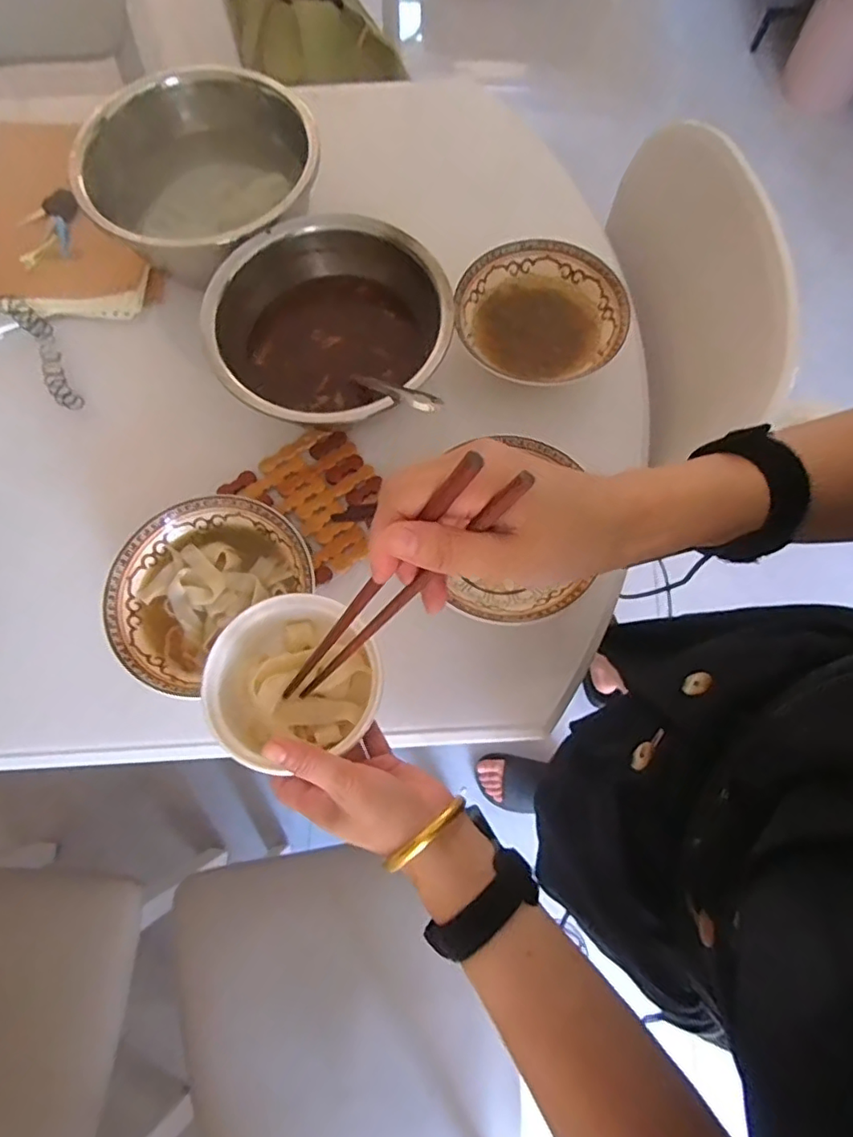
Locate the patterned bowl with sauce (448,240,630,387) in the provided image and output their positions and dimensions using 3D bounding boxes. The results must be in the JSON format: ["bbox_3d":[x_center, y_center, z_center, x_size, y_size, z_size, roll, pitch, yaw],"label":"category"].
[{"bbox_3d":[0.119,-0.268,0.613,0.177,0.039,0.162,10,73,3],"label":"patterned bowl with sauce"}]

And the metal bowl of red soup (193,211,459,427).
[{"bbox_3d":[-0.090,-0.231,0.574,0.215,0.086,0.226,0,73,0],"label":"metal bowl of red soup"}]

